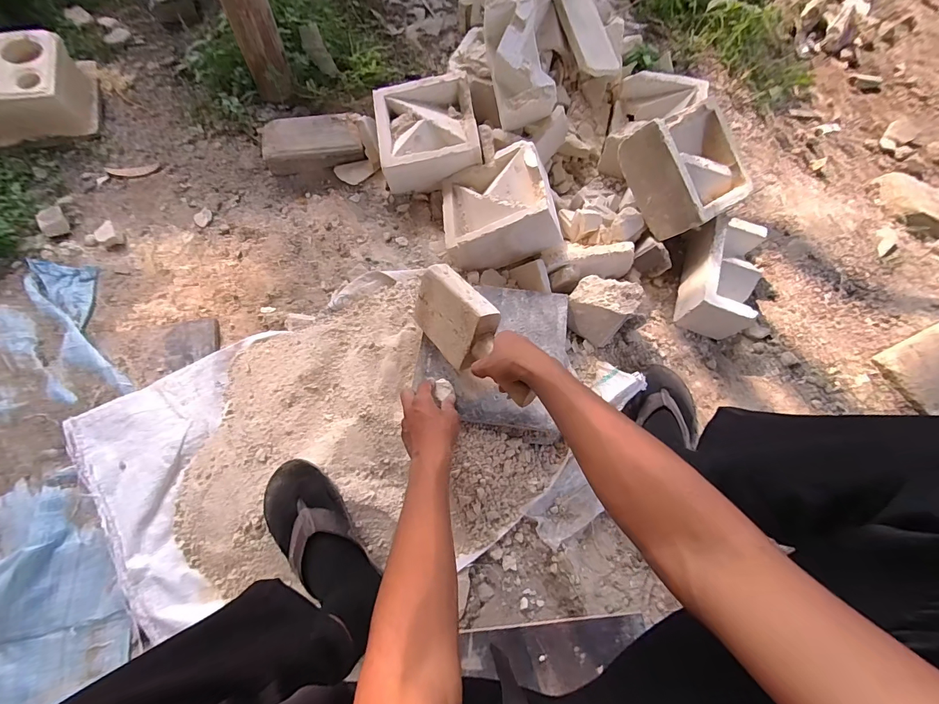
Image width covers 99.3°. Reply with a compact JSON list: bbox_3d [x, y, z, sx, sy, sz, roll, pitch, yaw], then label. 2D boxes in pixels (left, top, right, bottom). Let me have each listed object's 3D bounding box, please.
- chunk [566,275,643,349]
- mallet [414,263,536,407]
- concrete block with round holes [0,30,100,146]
[{"bbox_3d":[0.236,-0.084,0.721,0.103,0.066,0.104,35,74,10],"label":"chunk"},{"bbox_3d":[0.005,-0.023,0.595,0.087,0.092,0.252,-36,74,-14],"label":"mallet"},{"bbox_3d":[-1.020,-0.604,0.916,0.231,0.120,0.233,-14,72,-6],"label":"concrete block with round holes"}]

